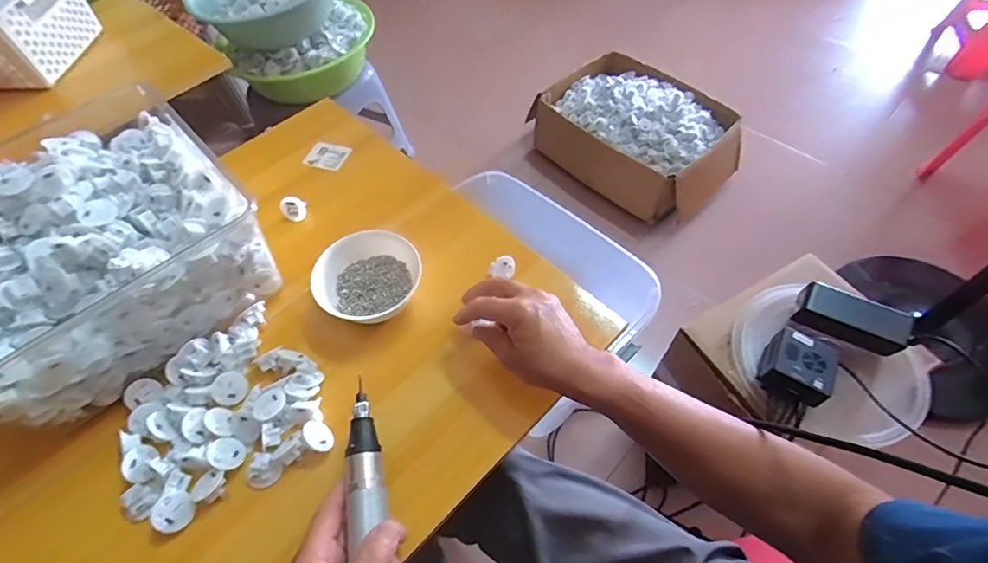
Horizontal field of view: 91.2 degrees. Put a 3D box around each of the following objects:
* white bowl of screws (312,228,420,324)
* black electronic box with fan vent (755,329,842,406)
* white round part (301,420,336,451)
[{"bbox_3d":[-0.144,0.005,0.557,0.112,0.064,0.109,-1,56,2],"label":"white bowl of screws"},{"bbox_3d":[0.409,0.118,0.656,0.082,0.051,0.081,26,61,19],"label":"black electronic box with fan vent"},{"bbox_3d":[-0.174,0.153,0.476,0.026,0.012,0.033,3,41,-49],"label":"white round part"}]

